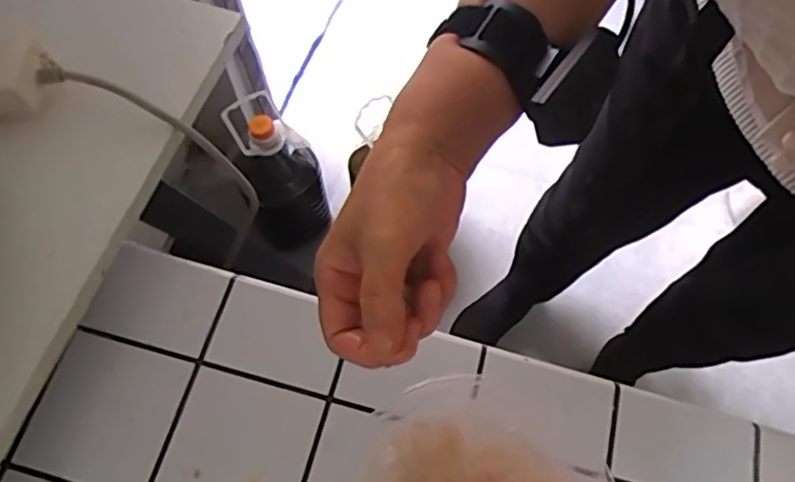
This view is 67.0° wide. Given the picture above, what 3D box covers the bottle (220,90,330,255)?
[{"bbox_3d":[-0.195,-0.109,1.012,0.126,0.290,0.130,-18,68,-8],"label":"bottle"}]

